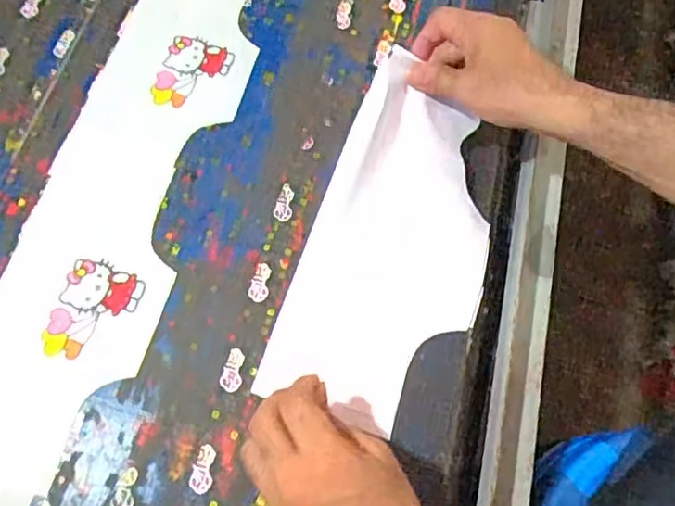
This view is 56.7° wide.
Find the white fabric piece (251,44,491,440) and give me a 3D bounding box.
[{"bbox_3d":[0.054,-0.001,0.523,0.151,0.040,0.279,21,78,-8],"label":"white fabric piece"}]

